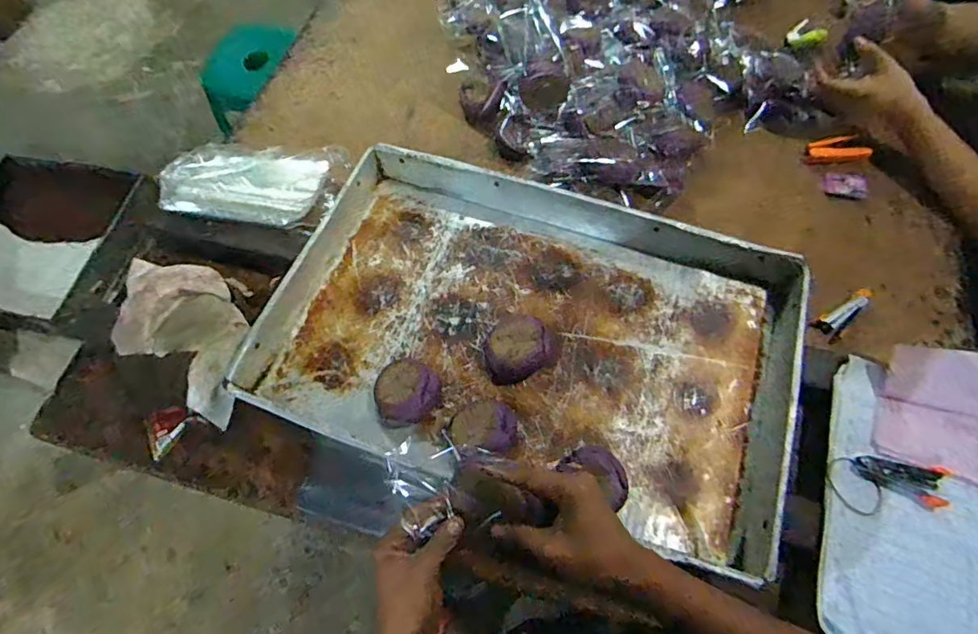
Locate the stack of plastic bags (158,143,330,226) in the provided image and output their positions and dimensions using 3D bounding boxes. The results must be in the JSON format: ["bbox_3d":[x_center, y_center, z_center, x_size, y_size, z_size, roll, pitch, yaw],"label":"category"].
[{"bbox_3d":[-0.375,-0.208,0.798,0.219,0.046,0.145,10,64,5],"label":"stack of plastic bags"}]

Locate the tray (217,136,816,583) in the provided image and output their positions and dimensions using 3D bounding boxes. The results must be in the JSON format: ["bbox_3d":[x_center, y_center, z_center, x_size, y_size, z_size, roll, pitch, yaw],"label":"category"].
[{"bbox_3d":[0.047,0.016,0.666,0.652,0.064,0.422,16,64,8],"label":"tray"}]

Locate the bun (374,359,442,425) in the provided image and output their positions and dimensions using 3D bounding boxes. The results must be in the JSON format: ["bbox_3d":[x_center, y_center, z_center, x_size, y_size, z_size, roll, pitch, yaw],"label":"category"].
[{"bbox_3d":[-0.100,0.092,0.636,0.079,0.028,0.078,0,63,0],"label":"bun"}]

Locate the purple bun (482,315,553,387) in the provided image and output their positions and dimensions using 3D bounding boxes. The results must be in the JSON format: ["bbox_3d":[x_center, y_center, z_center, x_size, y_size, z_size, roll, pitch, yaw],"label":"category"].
[{"bbox_3d":[0.035,0.040,0.660,0.082,0.041,0.084,0,63,0],"label":"purple bun"}]

